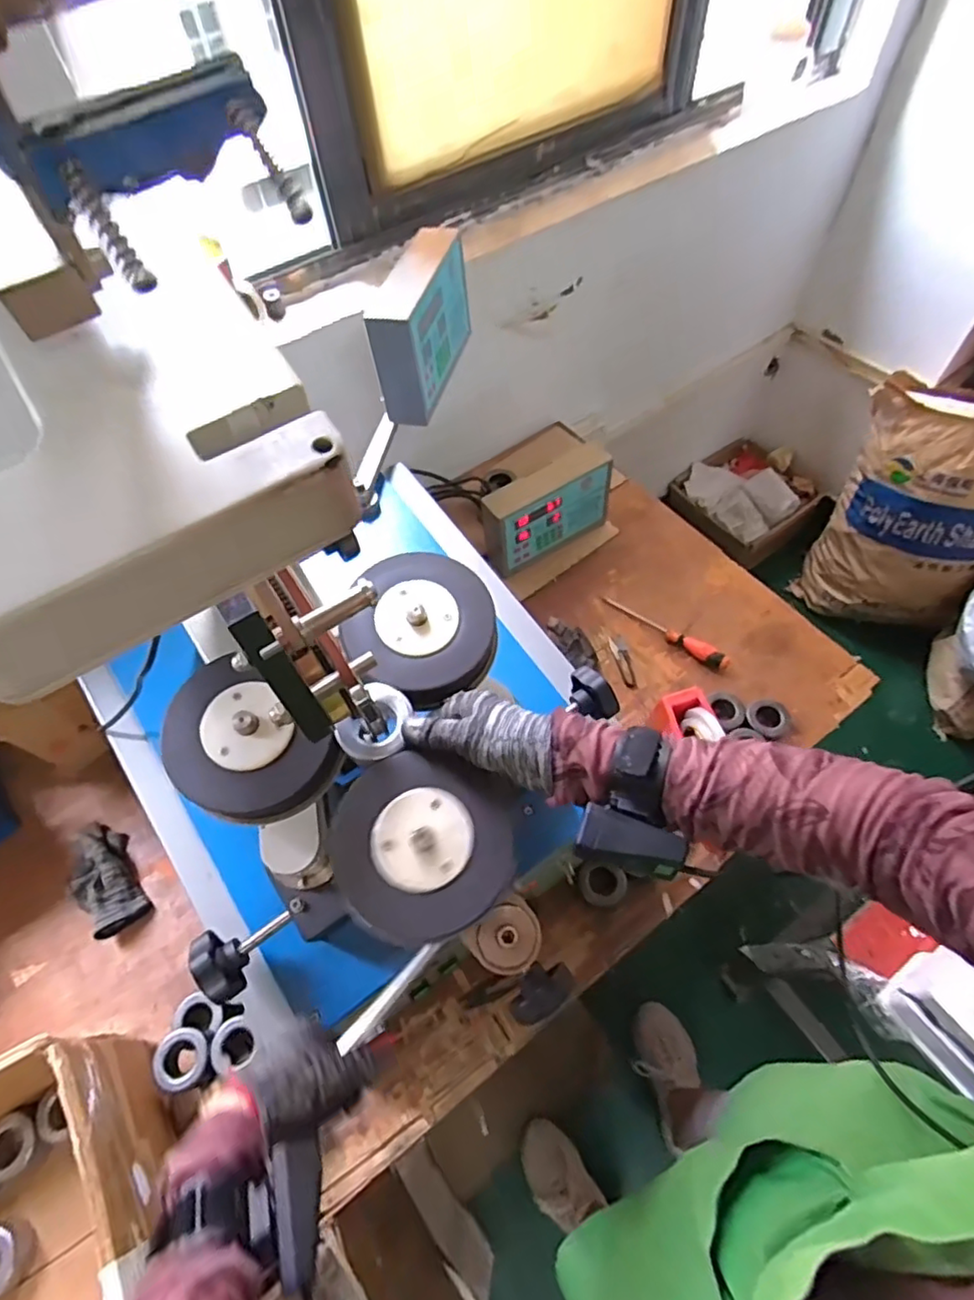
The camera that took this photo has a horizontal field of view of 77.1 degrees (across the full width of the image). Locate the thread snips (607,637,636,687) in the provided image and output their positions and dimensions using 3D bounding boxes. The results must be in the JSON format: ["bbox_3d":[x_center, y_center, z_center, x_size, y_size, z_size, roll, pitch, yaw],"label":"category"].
[{"bbox_3d":[0.222,0.019,0.992,0.024,0.010,0.096,-11,60,-4],"label":"thread snips"}]

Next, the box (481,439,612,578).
[{"bbox_3d":[0.103,-0.239,1.056,0.232,0.160,0.066,-29,62,-13],"label":"box"}]

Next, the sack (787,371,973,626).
[{"bbox_3d":[1.073,-0.376,1.497,0.410,0.605,0.356,36,67,21],"label":"sack"}]

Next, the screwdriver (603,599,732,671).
[{"bbox_3d":[0.292,-0.037,0.998,0.225,0.026,0.033,36,67,21],"label":"screwdriver"}]

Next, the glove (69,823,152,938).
[{"bbox_3d":[-0.533,0.313,0.845,0.083,0.034,0.156,-34,64,-16],"label":"glove"}]

